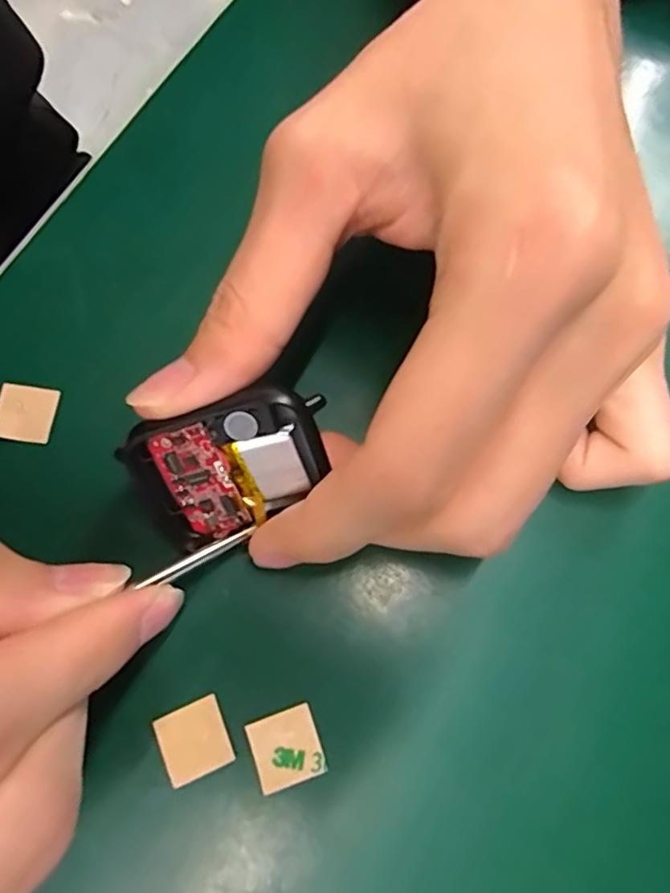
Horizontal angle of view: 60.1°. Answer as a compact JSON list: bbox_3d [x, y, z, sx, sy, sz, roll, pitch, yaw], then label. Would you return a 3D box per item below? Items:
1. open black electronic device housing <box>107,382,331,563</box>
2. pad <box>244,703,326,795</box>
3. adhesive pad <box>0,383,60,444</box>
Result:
[{"bbox_3d":[-0.024,0.007,0.133,0.048,0.035,0.008,-16,34,11],"label":"open black electronic device housing"},{"bbox_3d":[-0.011,0.070,0.133,0.015,0.004,0.015,-18,75,-7],"label":"pad"},{"bbox_3d":[-0.085,-0.009,0.158,0.015,0.004,0.015,7,72,-7],"label":"adhesive pad"}]

